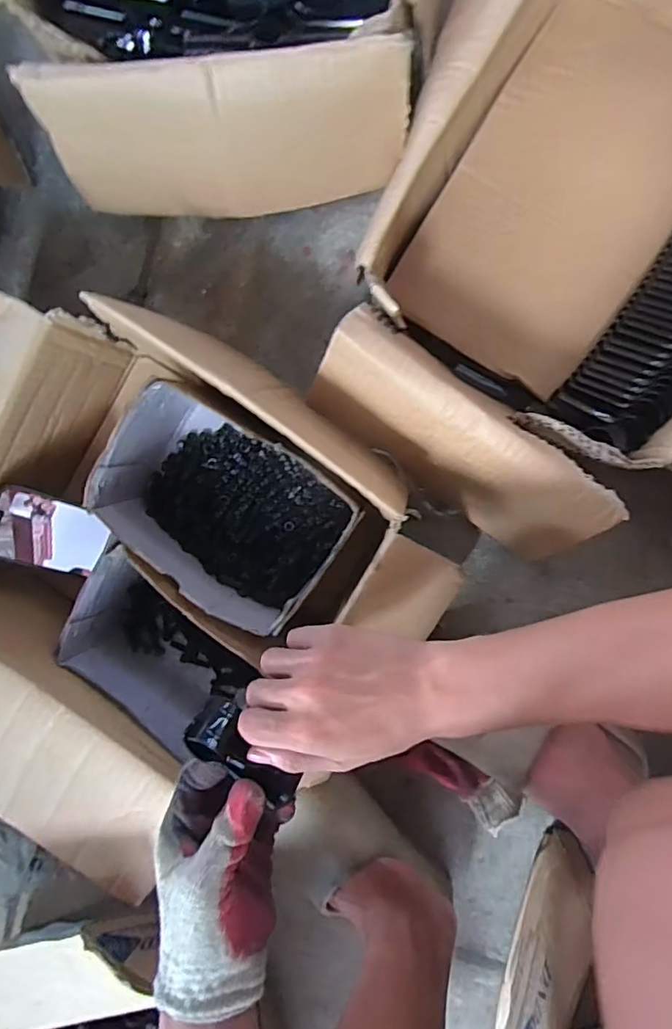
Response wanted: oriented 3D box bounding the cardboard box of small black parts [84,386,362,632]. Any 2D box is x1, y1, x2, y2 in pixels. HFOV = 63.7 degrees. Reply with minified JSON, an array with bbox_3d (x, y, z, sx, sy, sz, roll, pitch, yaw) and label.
[{"bbox_3d":[-0.099,-0.006,0.496,0.213,0.097,0.157,33,98,2],"label":"cardboard box of small black parts"}]

